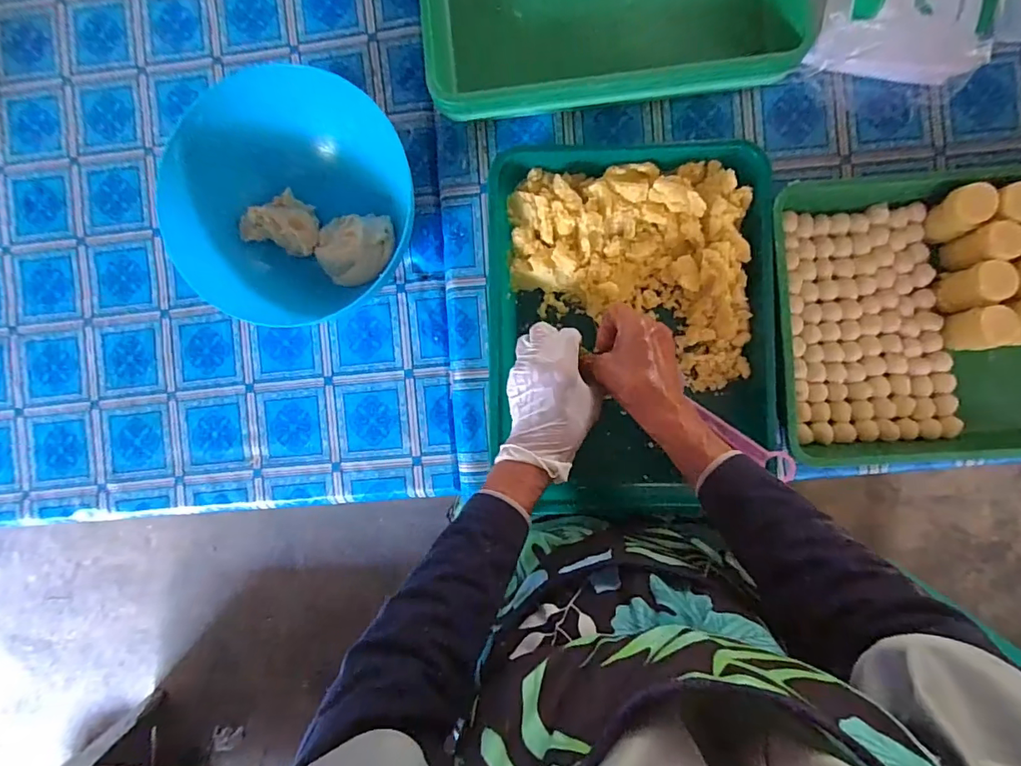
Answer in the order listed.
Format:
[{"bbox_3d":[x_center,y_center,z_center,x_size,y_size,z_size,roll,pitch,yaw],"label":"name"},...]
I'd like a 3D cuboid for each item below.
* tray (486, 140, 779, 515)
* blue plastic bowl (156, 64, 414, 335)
[{"bbox_3d":[0.116,-0.053,0.497,0.271,0.052,0.368,-1,89,3],"label":"tray"},{"bbox_3d":[-0.222,-0.188,0.512,0.242,0.098,0.214,-17,89,3],"label":"blue plastic bowl"}]

